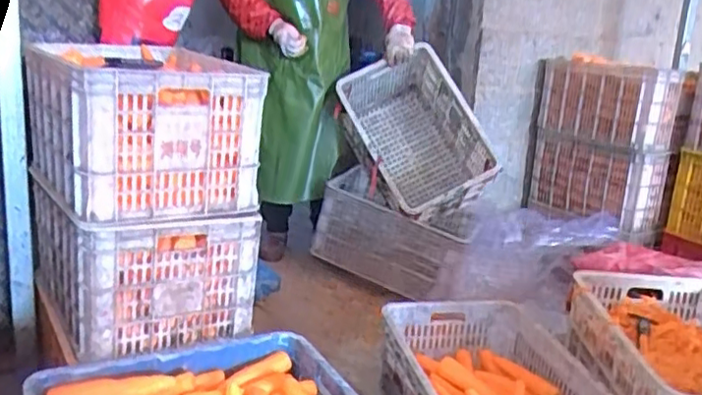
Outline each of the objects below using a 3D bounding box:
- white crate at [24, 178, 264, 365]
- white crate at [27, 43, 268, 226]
[{"bbox_3d":[-0.457,0.120,1.396,0.346,0.247,0.435,-7,19,-35],"label":"white crate"},{"bbox_3d":[-0.475,-0.167,1.400,0.356,0.277,0.549,-8,19,-37],"label":"white crate"}]

